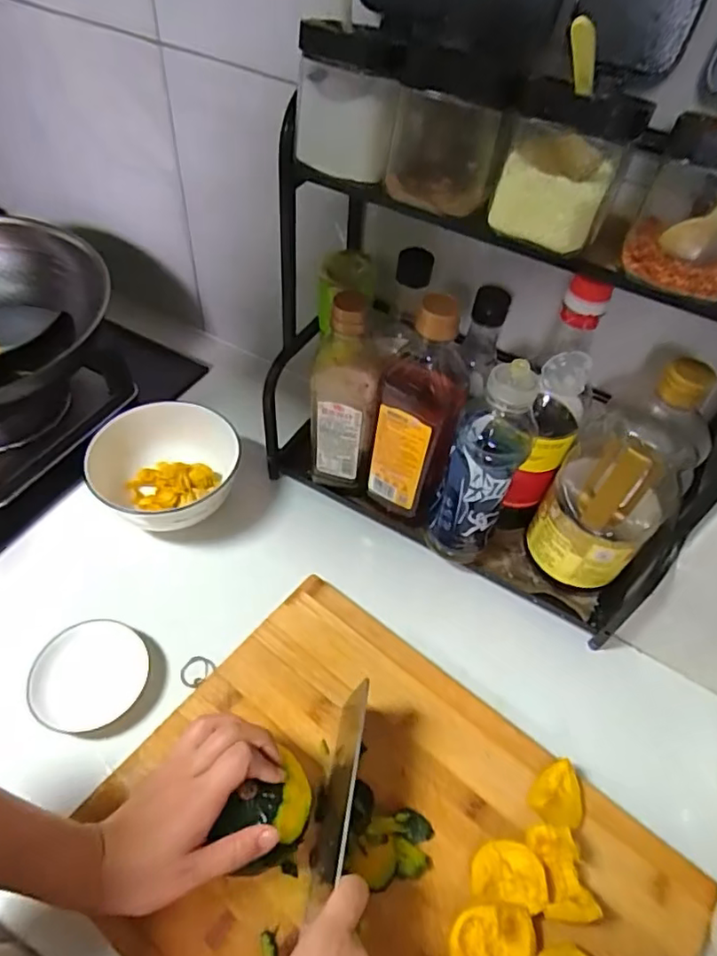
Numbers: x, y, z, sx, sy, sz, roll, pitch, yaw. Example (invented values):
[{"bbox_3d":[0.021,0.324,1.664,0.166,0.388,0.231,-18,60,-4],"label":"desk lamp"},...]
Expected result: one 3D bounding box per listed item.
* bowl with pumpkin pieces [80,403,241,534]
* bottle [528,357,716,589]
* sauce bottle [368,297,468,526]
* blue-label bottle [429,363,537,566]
[{"bbox_3d":[-0.208,-0.002,0.622,0.151,0.074,0.138,3,51,-4],"label":"bowl with pumpkin pieces"},{"bbox_3d":[0.228,0.001,0.509,0.094,0.233,0.077,31,55,18],"label":"bottle"},{"bbox_3d":[0.057,-0.061,0.557,0.072,0.256,0.071,15,51,6],"label":"sauce bottle"},{"bbox_3d":[0.113,-0.013,0.534,0.060,0.219,0.070,19,52,9],"label":"blue-label bottle"}]

